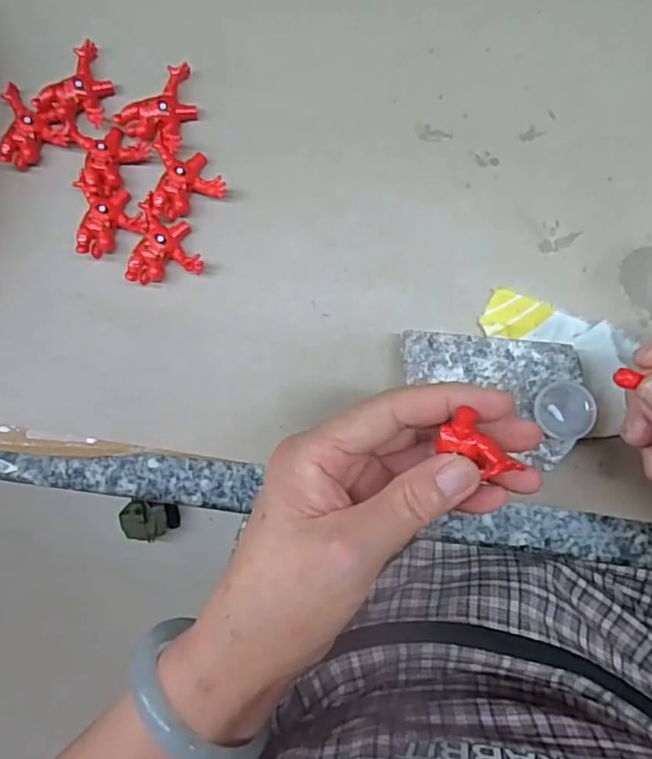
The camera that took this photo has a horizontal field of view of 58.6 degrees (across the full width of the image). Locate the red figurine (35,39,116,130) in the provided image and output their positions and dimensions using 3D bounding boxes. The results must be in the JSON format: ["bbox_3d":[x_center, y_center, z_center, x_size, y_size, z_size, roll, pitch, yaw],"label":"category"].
[{"bbox_3d":[-0.133,-0.159,0.319,0.033,0.013,0.049,31,90,6],"label":"red figurine"}]

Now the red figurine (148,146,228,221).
[{"bbox_3d":[-0.076,-0.108,0.309,0.036,0.014,0.038,-26,84,3],"label":"red figurine"}]

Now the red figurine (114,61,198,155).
[{"bbox_3d":[-0.086,-0.149,0.313,0.034,0.013,0.047,25,89,6],"label":"red figurine"}]

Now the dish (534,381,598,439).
[{"bbox_3d":[0.110,0.014,0.268,0.025,0.006,0.025,0,86,5],"label":"dish"}]

